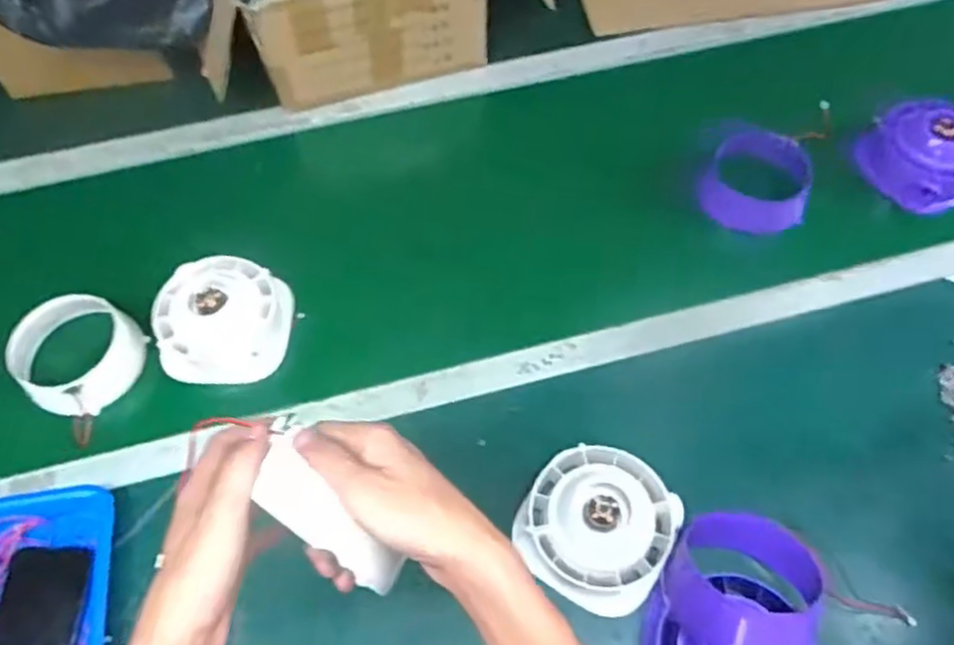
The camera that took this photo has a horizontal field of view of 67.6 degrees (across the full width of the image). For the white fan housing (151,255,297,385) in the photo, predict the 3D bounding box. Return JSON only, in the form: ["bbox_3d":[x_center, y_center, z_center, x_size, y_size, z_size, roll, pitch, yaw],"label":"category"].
[{"bbox_3d":[-0.279,-0.007,0.782,0.139,0.058,0.150,5,61,4],"label":"white fan housing"}]

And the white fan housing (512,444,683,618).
[{"bbox_3d":[0.112,0.189,0.664,0.130,0.076,0.133,-1,61,1],"label":"white fan housing"}]

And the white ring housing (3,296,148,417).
[{"bbox_3d":[-0.432,0.033,0.772,0.115,0.073,0.119,-1,61,1],"label":"white ring housing"}]

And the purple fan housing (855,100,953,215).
[{"bbox_3d":[0.547,-0.201,0.871,0.109,0.079,0.130,-29,64,-13],"label":"purple fan housing"}]

